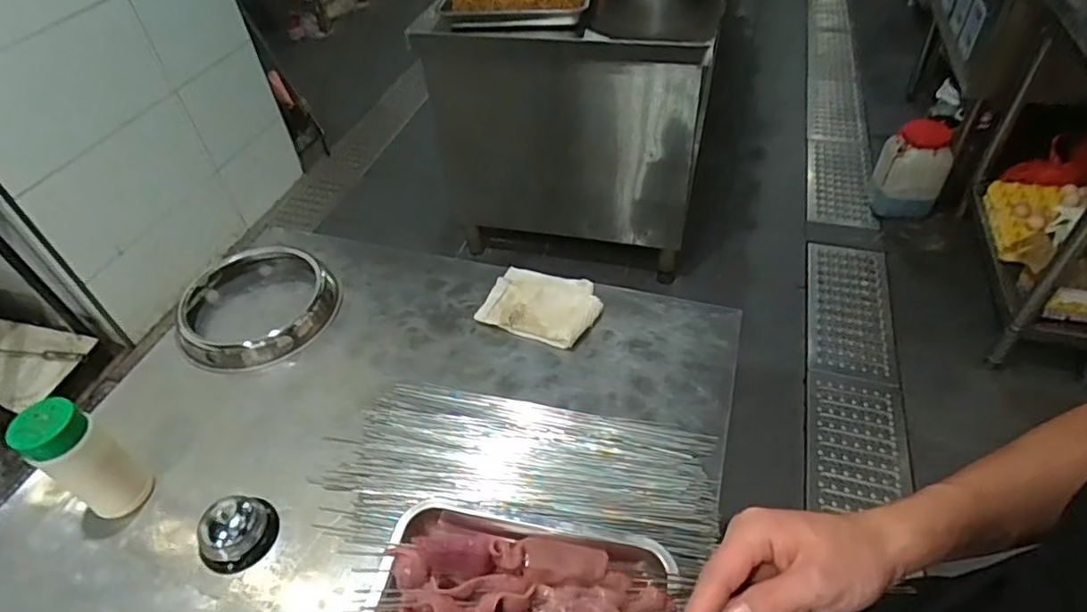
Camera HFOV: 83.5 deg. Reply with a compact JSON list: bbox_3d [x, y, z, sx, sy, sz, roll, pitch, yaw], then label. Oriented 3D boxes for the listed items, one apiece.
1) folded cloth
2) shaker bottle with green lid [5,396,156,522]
[{"bbox_3d":[-0.001,-0.005,0.880,0.153,0.024,0.124,18,50,21],"label":"folded cloth"},{"bbox_3d":[-0.485,0.169,0.653,0.061,0.154,0.063,20,51,22],"label":"shaker bottle with green lid"}]

